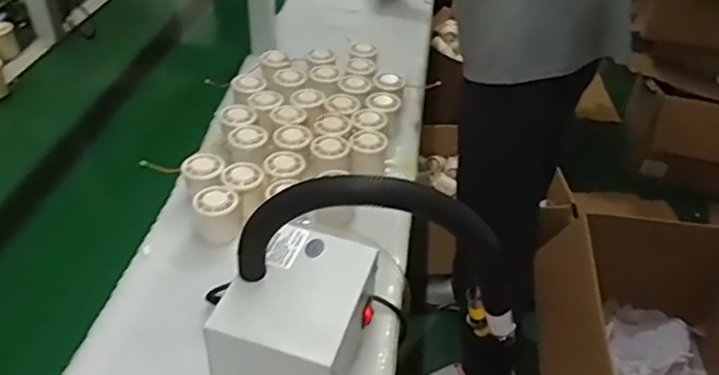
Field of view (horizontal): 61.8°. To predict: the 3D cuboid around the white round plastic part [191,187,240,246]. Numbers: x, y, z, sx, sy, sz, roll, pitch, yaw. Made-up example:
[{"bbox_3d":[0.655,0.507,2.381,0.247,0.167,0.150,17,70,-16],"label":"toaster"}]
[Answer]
[{"bbox_3d":[-0.184,0.037,0.784,0.058,0.058,0.060,2,39,-2],"label":"white round plastic part"}]

